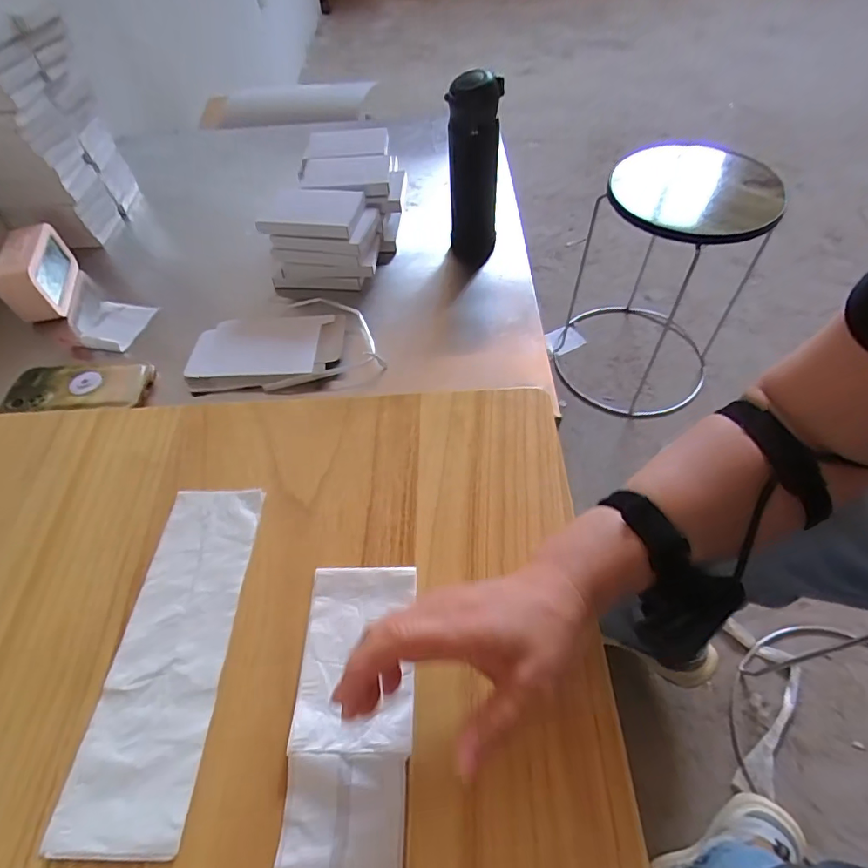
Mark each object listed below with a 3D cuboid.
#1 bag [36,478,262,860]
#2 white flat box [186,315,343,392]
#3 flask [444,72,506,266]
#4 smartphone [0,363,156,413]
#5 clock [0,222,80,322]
[{"bbox_3d":[-0.196,0.154,0.369,0.081,0.007,0.248,0,54,3],"label":"bag"},{"bbox_3d":[-0.207,-0.106,0.619,0.186,0.031,0.124,-5,53,-1],"label":"white flat box"},{"bbox_3d":[0.054,-0.343,0.665,0.067,0.237,0.059,-1,54,4],"label":"flask"},{"bbox_3d":[-0.427,-0.057,0.587,0.164,0.015,0.080,-2,54,3],"label":"smartphone"},{"bbox_3d":[-0.554,-0.224,0.687,0.054,0.084,0.146,-16,55,-7],"label":"clock"}]

